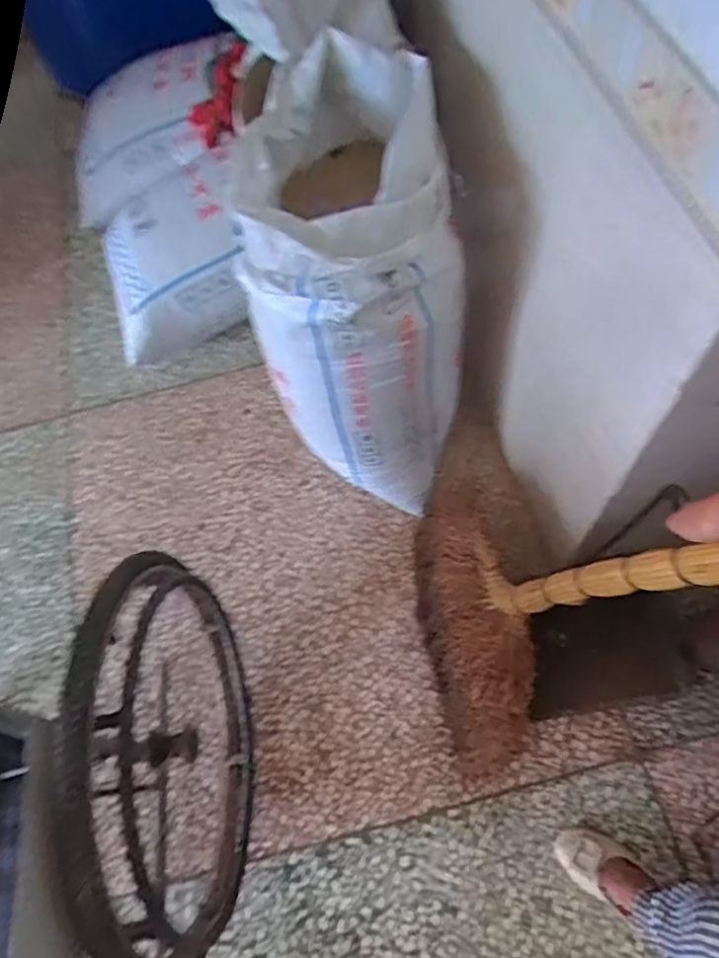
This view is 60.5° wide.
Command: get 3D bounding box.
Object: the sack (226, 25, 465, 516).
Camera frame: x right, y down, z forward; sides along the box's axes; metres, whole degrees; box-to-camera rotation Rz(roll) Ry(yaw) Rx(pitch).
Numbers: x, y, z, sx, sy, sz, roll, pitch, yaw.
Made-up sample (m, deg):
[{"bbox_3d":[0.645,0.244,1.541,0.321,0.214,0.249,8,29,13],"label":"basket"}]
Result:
[{"bbox_3d":[0.003,-0.333,1.139,0.337,0.667,0.554,-6,65,3],"label":"sack"}]

